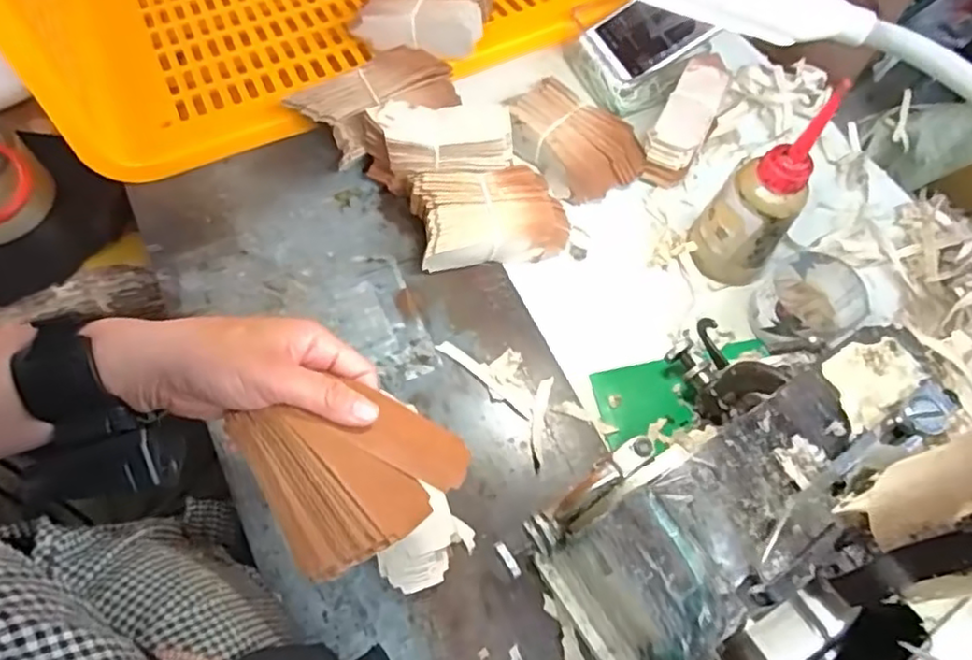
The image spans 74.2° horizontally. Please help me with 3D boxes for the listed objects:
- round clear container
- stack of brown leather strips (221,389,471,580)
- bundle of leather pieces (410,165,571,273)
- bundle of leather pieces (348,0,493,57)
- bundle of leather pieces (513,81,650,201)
[{"bbox_3d":[0.243,-0.020,0.495,0.079,0.042,0.071,-29,69,-14],"label":"round clear container"},{"bbox_3d":[-0.067,0.067,0.334,0.098,0.032,0.090,-30,70,-15],"label":"stack of brown leather strips"},{"bbox_3d":[0.003,-0.088,0.517,0.116,0.049,0.069,-8,65,-6],"label":"bundle of leather pieces"},{"bbox_3d":[-0.058,-0.281,0.574,0.120,0.031,0.062,2,65,-1],"label":"bundle of leather pieces"},{"bbox_3d":[0.072,-0.160,0.549,0.073,0.036,0.115,-39,72,-18],"label":"bundle of leather pieces"}]

